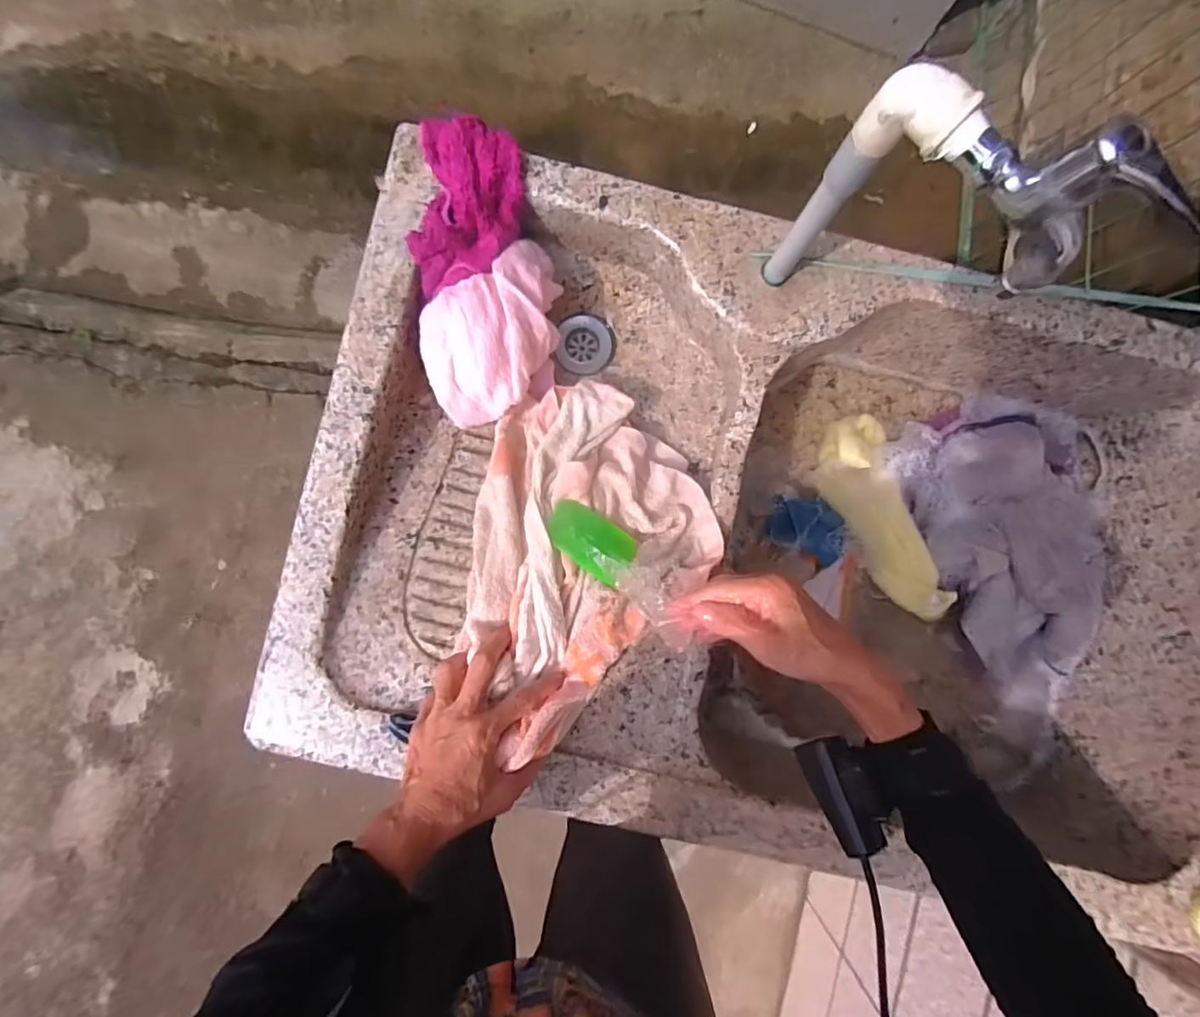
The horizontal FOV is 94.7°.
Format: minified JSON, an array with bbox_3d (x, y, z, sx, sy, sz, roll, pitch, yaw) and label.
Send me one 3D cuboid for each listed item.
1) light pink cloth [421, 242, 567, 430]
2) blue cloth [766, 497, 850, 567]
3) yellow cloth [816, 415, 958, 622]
[{"bbox_3d":[-0.087,-0.151,0.492,0.153,0.074,0.101,-41,91,-1],"label":"light pink cloth"},{"bbox_3d":[0.244,0.020,0.642,0.093,0.013,0.066,30,89,-2],"label":"blue cloth"},{"bbox_3d":[0.338,0.016,0.654,0.098,0.020,0.251,-27,91,-2],"label":"yellow cloth"}]

